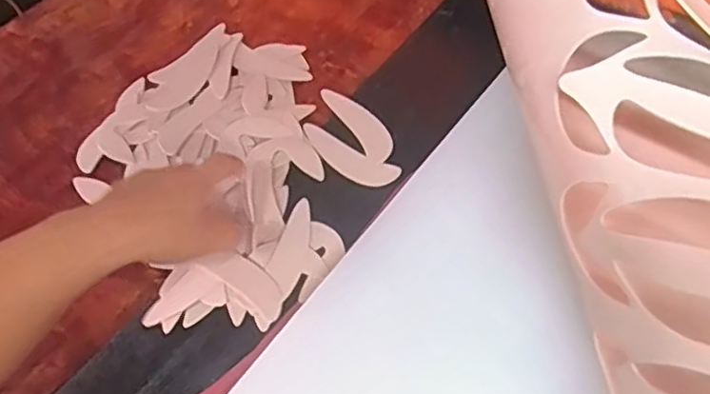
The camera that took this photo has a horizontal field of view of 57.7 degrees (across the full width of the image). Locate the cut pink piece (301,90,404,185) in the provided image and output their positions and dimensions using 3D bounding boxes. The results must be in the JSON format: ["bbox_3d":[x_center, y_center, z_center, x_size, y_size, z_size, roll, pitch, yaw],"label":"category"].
[{"bbox_3d":[-0.004,-0.055,0.599,0.064,0.005,0.120,-30,59,-15],"label":"cut pink piece"}]

